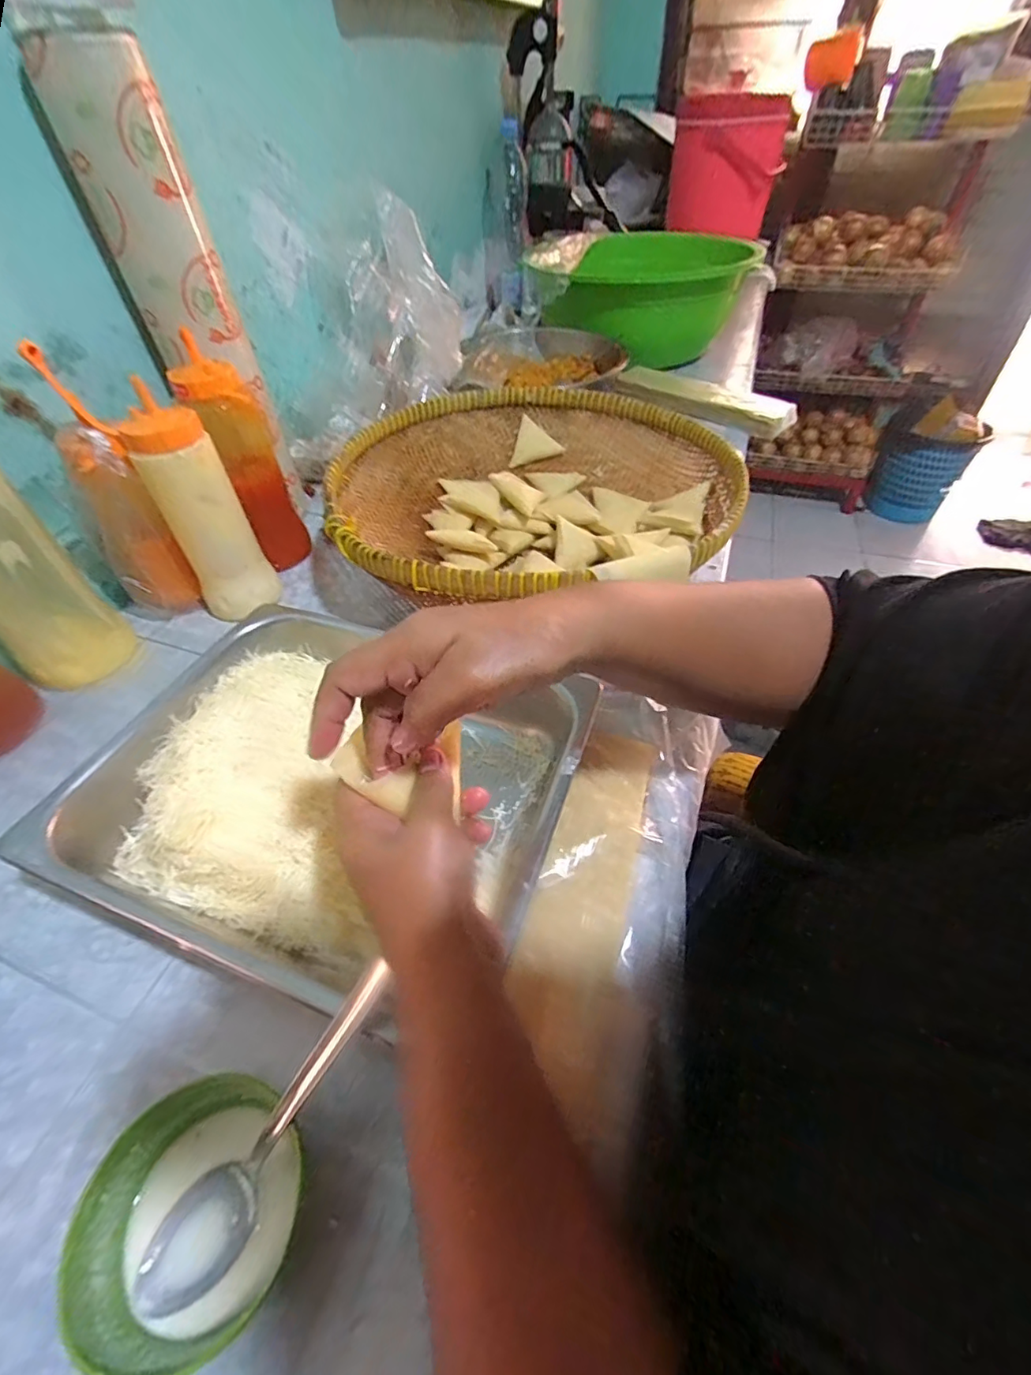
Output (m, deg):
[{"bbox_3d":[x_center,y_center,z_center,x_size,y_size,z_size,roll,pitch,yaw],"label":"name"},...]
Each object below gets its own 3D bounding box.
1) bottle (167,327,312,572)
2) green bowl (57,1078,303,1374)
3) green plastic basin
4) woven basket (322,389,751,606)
[{"bbox_3d":[-0.283,-0.230,0.570,0.056,0.206,0.071,21,51,20],"label":"bottle"},{"bbox_3d":[-0.144,0.236,0.242,0.084,0.044,0.091,-1,47,1],"label":"green bowl"},{"bbox_3d":[0.250,-0.736,1.046,0.338,0.204,0.363,24,52,23],"label":"green plastic basin"},{"bbox_3d":[0.022,-0.214,0.598,0.428,0.113,0.436,-1,47,1],"label":"woven basket"}]

